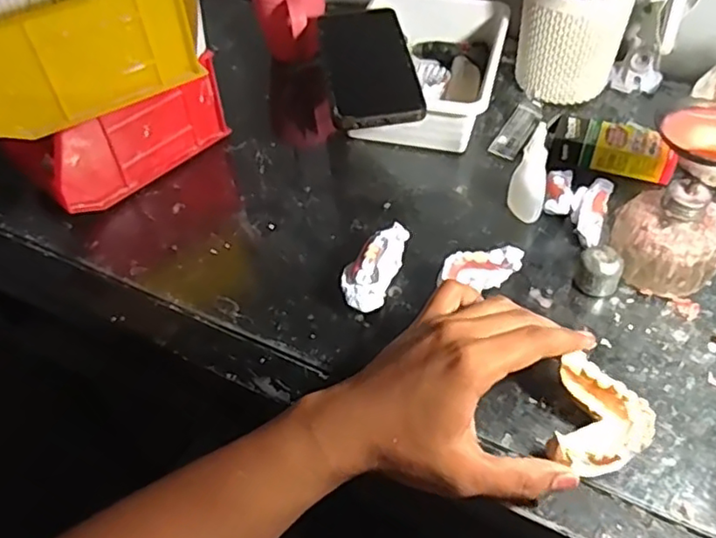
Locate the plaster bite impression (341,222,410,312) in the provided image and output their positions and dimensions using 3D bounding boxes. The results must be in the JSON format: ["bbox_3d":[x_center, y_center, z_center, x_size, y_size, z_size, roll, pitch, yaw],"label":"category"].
[{"bbox_3d":[0.012,0.000,0.474,0.032,0.035,0.069,16,52,16],"label":"plaster bite impression"}]

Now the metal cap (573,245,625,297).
[{"bbox_3d":[0.177,0.003,0.467,0.031,0.029,0.027,17,53,17],"label":"metal cap"}]

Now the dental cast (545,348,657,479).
[{"bbox_3d":[0.143,0.091,0.374,0.055,0.027,0.069,14,52,14],"label":"dental cast"}]

